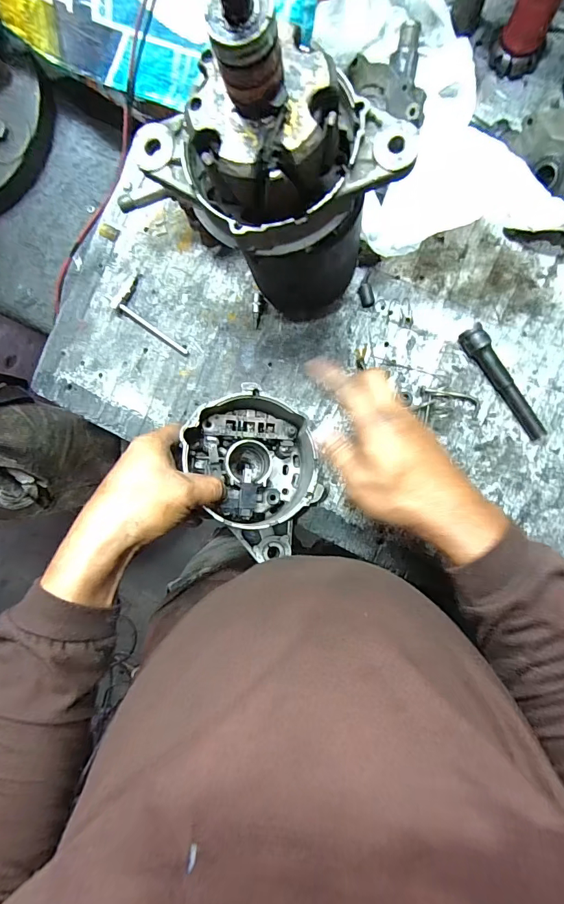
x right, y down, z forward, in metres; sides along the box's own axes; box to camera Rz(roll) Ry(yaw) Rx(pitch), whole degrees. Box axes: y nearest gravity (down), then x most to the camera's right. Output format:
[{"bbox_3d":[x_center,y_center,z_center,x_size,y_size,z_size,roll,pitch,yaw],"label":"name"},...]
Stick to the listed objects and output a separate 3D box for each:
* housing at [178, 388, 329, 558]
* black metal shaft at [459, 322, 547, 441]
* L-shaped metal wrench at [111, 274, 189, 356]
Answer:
[{"bbox_3d":[-0.020,0.020,0.397,0.116,0.068,0.157,-32,97,-11],"label":"housing"},{"bbox_3d":[0.220,-0.067,0.408,0.021,0.021,0.127,-33,87,6],"label":"black metal shaft"},{"bbox_3d":[-0.136,-0.154,0.456,0.101,0.006,0.046,33,94,5],"label":"L-shaped metal wrench"}]

